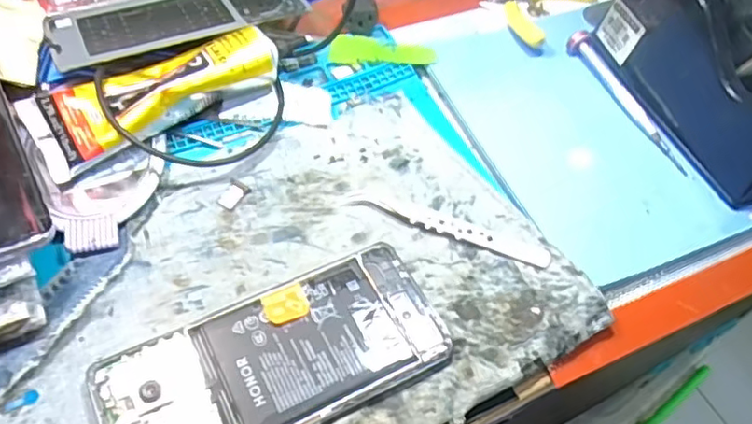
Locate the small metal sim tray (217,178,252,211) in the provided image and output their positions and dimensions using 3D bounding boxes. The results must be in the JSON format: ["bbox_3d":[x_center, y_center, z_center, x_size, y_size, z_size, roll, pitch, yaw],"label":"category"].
[{"bbox_3d":[-0.082,-0.010,0.353,0.013,0.004,0.019,22,55,11],"label":"small metal sim tray"}]

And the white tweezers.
[{"bbox_3d":[0.040,0.009,0.347,0.116,0.006,0.012,18,54,7],"label":"white tweezers"}]

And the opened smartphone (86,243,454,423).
[{"bbox_3d":[-0.048,0.071,0.295,0.159,0.008,0.074,-22,59,-20],"label":"opened smartphone"}]

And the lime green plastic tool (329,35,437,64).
[{"bbox_3d":[0.005,-0.108,0.415,0.069,0.007,0.019,6,54,-1],"label":"lime green plastic tool"}]

